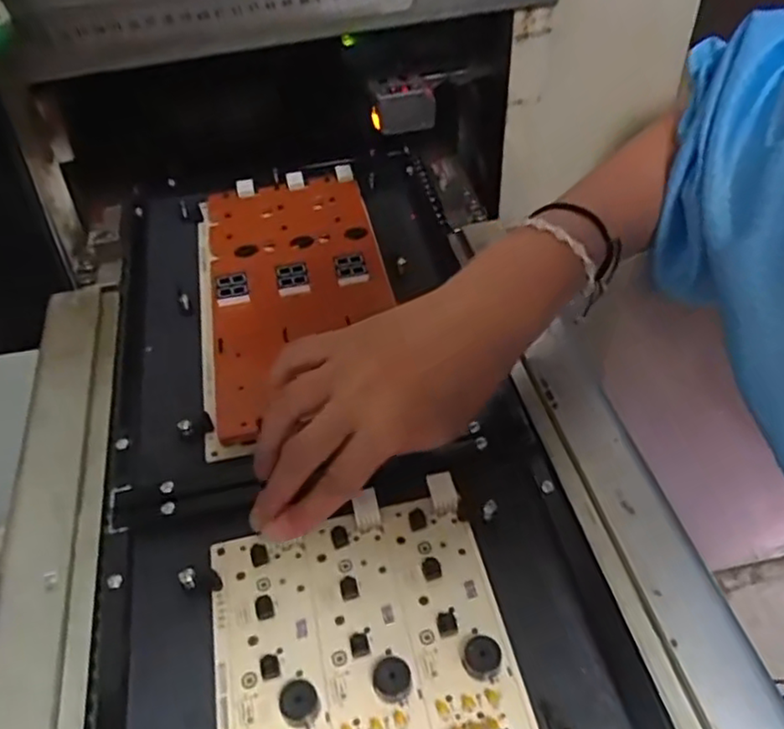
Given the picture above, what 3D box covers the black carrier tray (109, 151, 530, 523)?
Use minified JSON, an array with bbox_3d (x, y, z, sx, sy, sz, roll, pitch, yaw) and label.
[{"bbox_3d":[-0.068,-0.057,0.462,0.234,0.012,0.309,-12,48,-7],"label":"black carrier tray"}]

